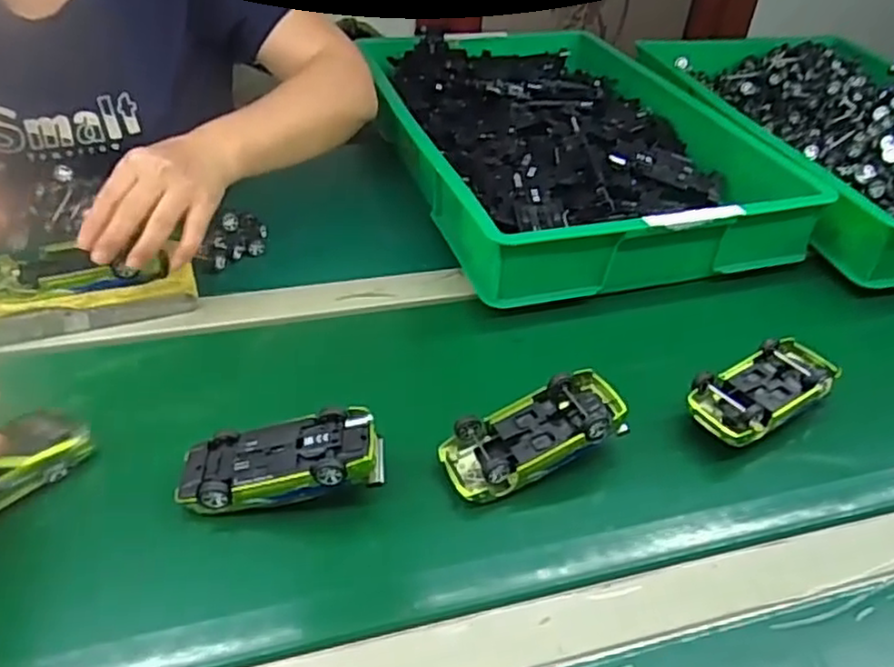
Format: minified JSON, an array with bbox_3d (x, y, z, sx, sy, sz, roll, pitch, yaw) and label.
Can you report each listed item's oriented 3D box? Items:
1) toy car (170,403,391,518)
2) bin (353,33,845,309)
[{"bbox_3d":[-0.110,0.087,0.474,0.131,0.029,0.057,-11,40,0],"label":"toy car"},{"bbox_3d":[0.129,-0.241,0.861,0.384,0.072,0.551,-7,40,-15],"label":"bin"}]

